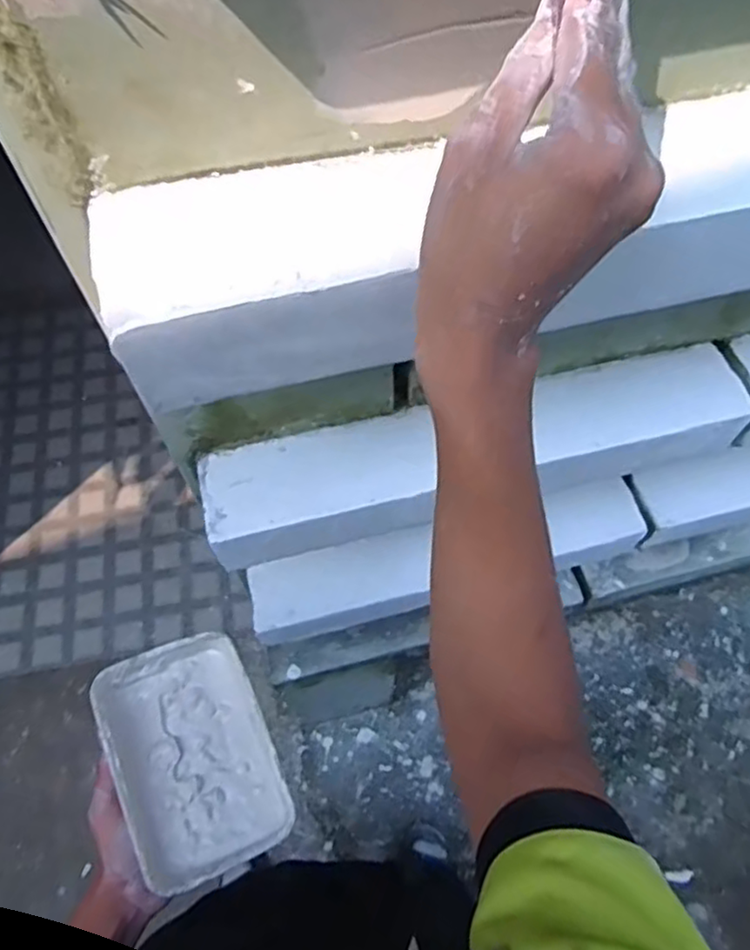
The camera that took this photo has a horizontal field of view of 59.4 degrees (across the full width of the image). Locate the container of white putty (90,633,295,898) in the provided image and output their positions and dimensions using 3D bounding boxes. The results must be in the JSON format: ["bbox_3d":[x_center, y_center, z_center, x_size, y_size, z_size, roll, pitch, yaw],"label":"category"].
[{"bbox_3d":[-0.142,0.217,0.511,0.109,0.046,0.168,-21,67,-8],"label":"container of white putty"}]

